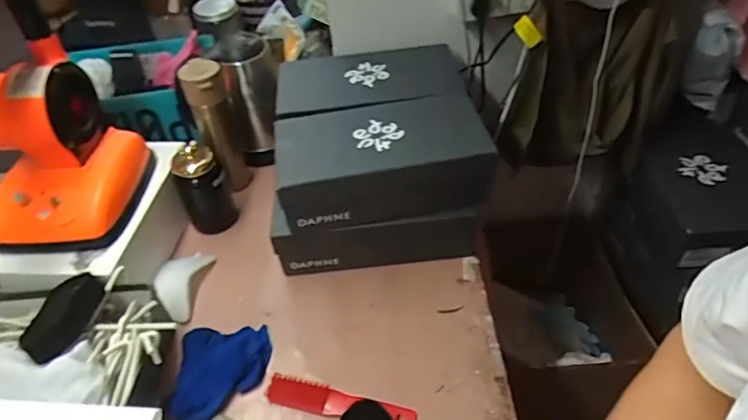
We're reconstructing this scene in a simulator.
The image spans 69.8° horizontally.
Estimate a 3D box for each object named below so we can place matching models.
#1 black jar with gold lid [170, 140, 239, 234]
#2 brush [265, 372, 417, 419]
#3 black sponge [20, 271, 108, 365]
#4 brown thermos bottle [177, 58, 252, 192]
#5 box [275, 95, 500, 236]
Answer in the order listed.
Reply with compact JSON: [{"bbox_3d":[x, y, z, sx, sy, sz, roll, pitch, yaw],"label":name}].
[{"bbox_3d":[-0.285,-0.043,0.892,0.078,0.161,0.082,-18,46,-13],"label":"black jar with gold lid"},{"bbox_3d":[-0.042,0.241,0.671,0.189,0.015,0.039,8,46,14],"label":"brush"},{"bbox_3d":[-0.369,0.118,0.642,0.036,0.042,0.119,10,46,15],"label":"black sponge"},{"bbox_3d":[-0.267,-0.139,0.921,0.064,0.242,0.068,-13,45,-8],"label":"brown thermos bottle"},{"bbox_3d":[0.013,-0.076,0.783,0.293,0.092,0.163,-8,44,-2],"label":"box"}]

